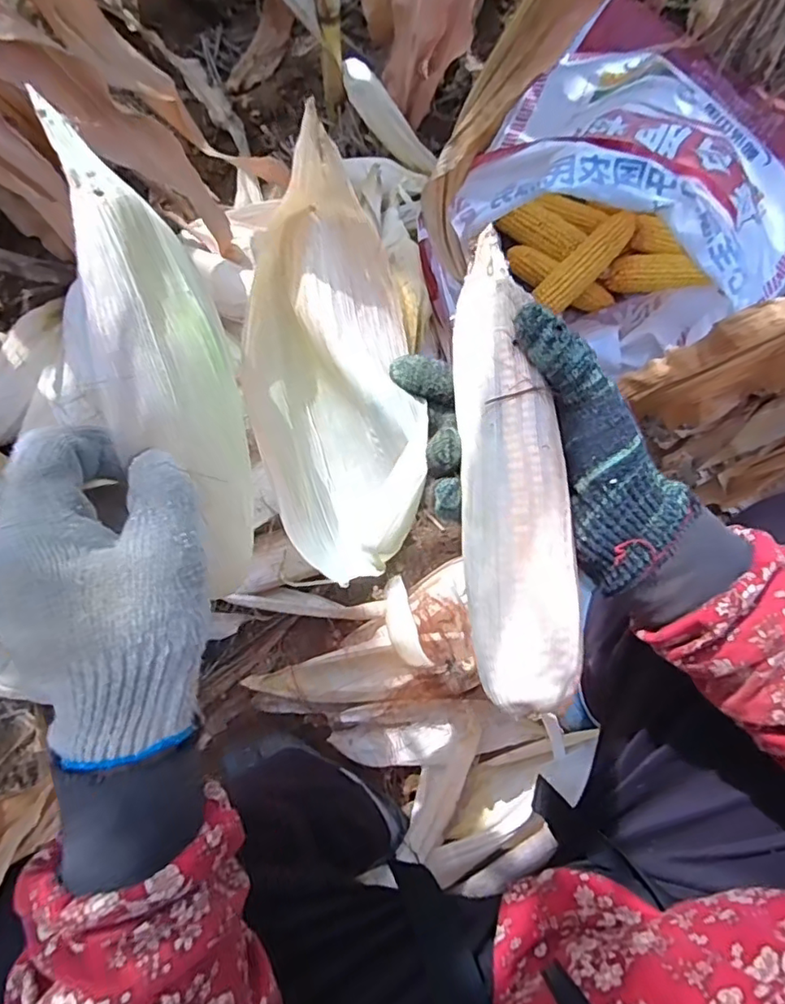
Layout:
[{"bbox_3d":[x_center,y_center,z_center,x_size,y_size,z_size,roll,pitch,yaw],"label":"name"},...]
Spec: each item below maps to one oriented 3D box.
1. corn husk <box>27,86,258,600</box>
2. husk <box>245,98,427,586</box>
[{"bbox_3d":[-0.104,-0.054,0.265,0.053,0.060,0.221,-17,115,-4],"label":"corn husk"},{"bbox_3d":[-0.036,-0.068,0.328,0.096,0.057,0.240,-4,109,-2],"label":"husk"}]

